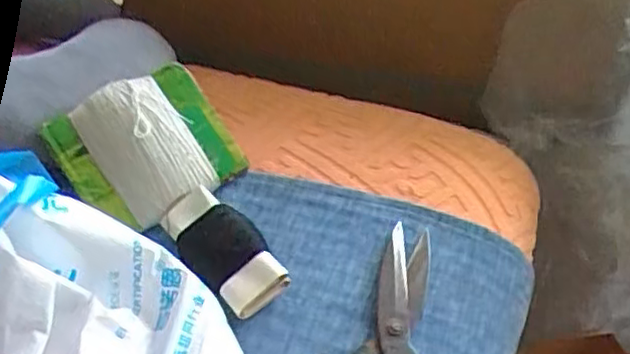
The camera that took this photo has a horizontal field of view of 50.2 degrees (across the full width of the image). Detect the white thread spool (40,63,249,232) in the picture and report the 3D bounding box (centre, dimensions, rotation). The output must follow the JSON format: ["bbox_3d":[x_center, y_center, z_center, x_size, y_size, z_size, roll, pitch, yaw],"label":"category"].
[{"bbox_3d":[-0.137,-0.025,0.560,0.134,0.111,0.030,-32,6,-28],"label":"white thread spool"}]

